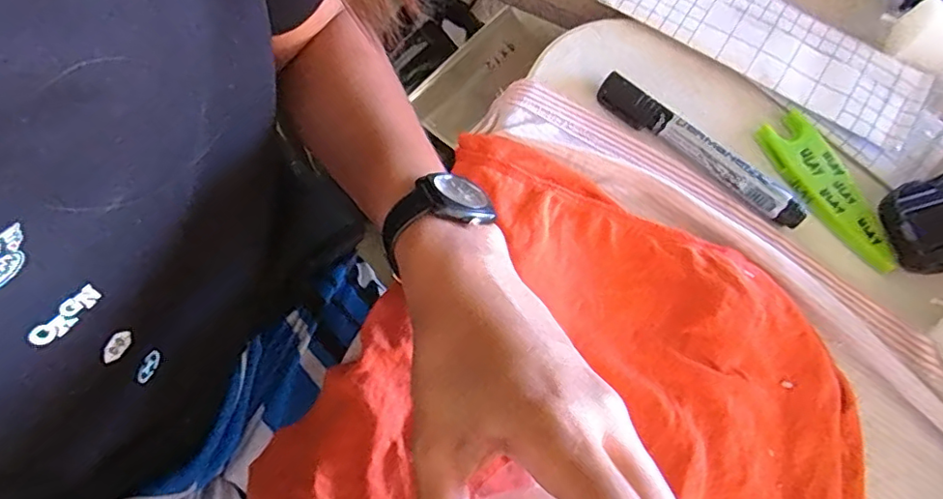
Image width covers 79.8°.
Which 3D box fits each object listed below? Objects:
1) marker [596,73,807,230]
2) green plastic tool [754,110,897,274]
[{"bbox_3d":[0.132,-0.057,0.328,0.135,0.012,0.019,40,73,11],"label":"marker"},{"bbox_3d":[0.208,-0.033,0.331,0.034,0.012,0.103,-22,73,-10],"label":"green plastic tool"}]

